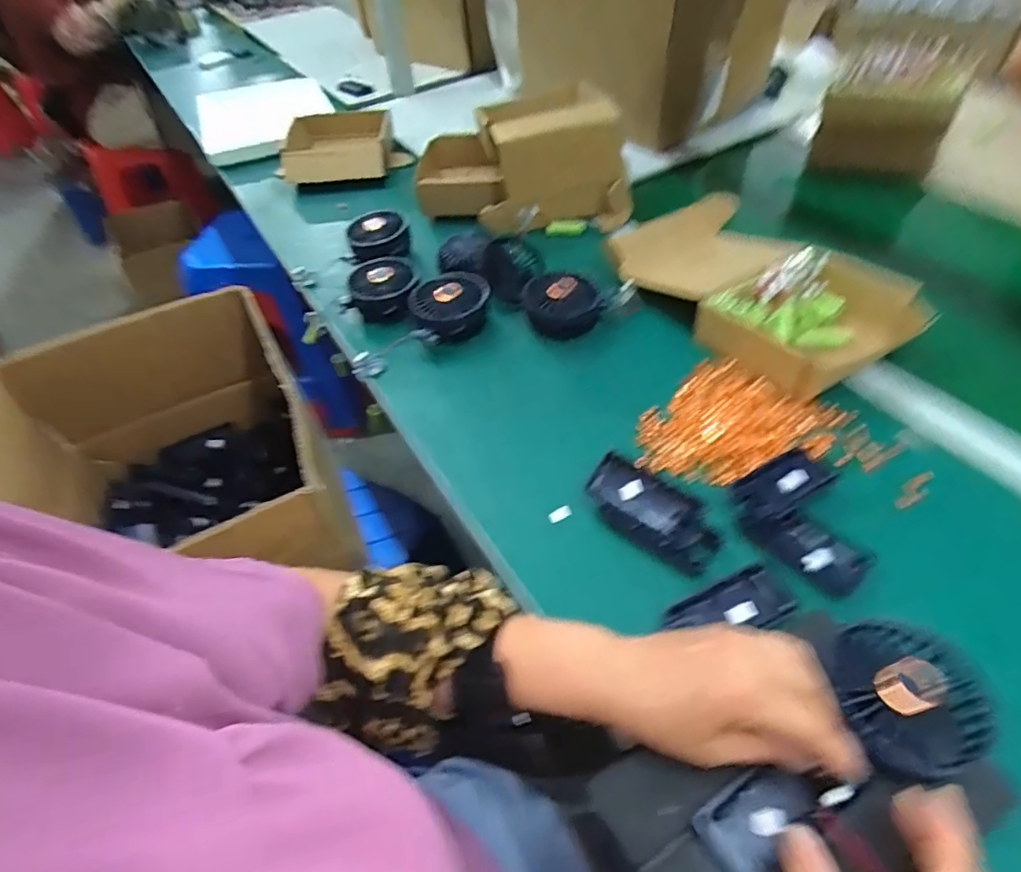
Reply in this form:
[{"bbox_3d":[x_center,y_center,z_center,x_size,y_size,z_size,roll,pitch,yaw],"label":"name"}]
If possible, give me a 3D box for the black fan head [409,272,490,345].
[{"bbox_3d":[-0.072,-0.154,0.660,0.087,0.040,0.088,-3,46,3],"label":"black fan head"}]

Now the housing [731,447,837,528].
[{"bbox_3d":[0.223,0.044,0.469,0.085,0.019,0.040,-22,48,-14],"label":"housing"}]

